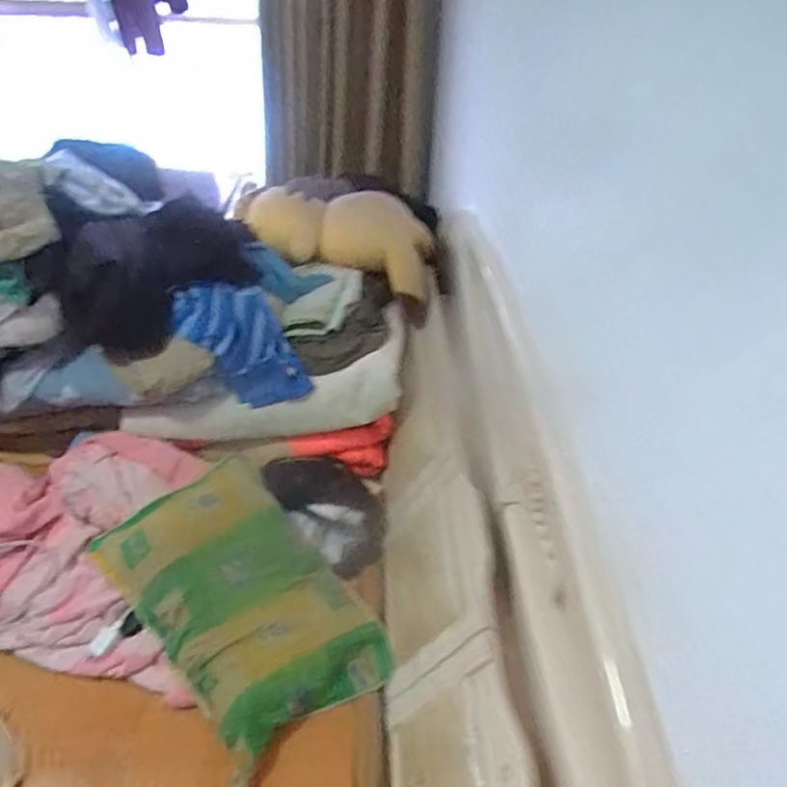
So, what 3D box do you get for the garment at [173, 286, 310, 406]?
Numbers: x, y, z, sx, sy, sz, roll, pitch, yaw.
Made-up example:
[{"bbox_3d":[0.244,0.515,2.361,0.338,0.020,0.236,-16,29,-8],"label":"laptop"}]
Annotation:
[{"bbox_3d":[-0.351,-0.126,1.445,0.218,0.058,0.370,-45,100,-21],"label":"garment"}]

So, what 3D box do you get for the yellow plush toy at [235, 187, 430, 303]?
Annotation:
[{"bbox_3d":[-0.147,-0.464,1.719,0.542,0.233,0.213,10,38,-22],"label":"yellow plush toy"}]

